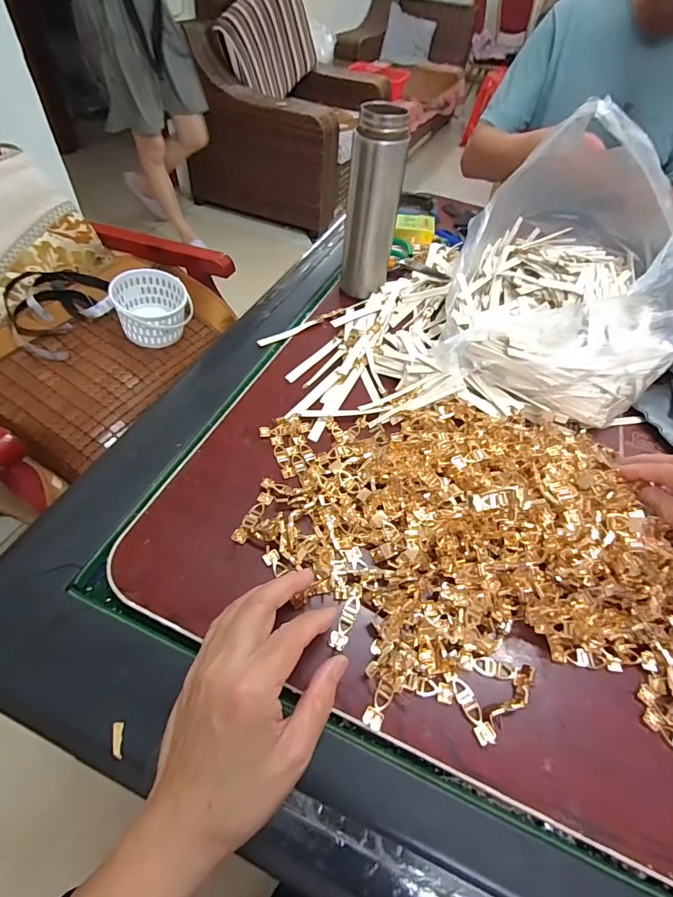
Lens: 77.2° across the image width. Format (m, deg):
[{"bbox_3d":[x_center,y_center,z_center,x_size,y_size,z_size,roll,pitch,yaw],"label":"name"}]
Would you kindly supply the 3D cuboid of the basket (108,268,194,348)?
[{"bbox_3d":[-0.374,-0.289,0.864,0.142,0.091,0.150,-23,57,-22],"label":"basket"}]

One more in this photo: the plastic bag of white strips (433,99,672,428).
[{"bbox_3d":[0.267,-0.207,0.467,0.248,0.186,0.308,15,51,6],"label":"plastic bag of white strips"}]

